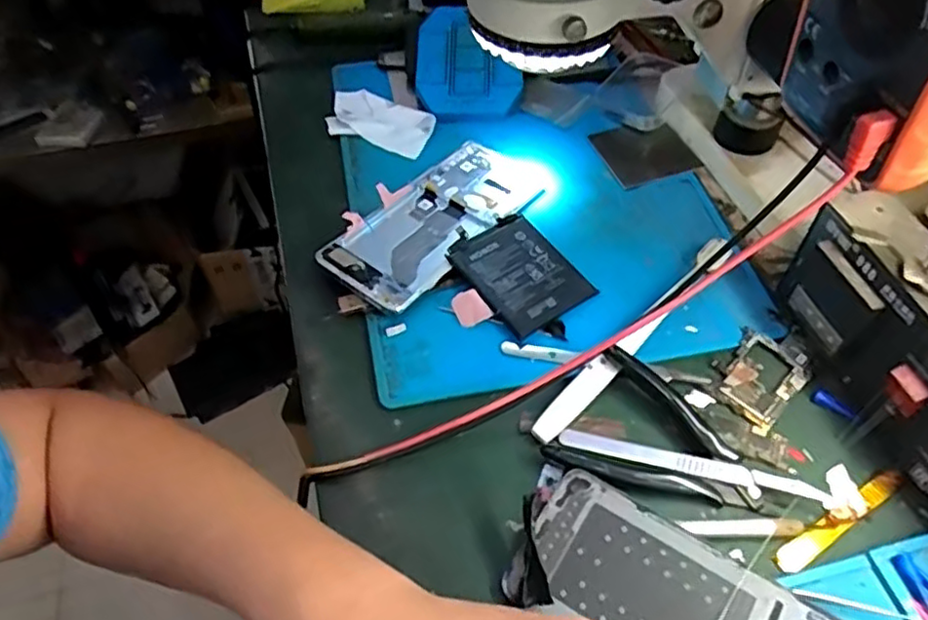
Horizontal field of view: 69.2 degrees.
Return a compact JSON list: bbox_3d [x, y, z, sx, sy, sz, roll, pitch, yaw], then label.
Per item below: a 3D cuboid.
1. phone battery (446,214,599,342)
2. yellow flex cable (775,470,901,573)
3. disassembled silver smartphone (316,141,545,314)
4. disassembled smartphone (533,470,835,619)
[{"bbox_3d":[0.034,-0.026,0.427,0.064,0.007,0.082,-32,66,-24],"label":"phone battery"},{"bbox_3d":[0.187,0.103,0.332,0.086,0.004,0.012,-26,55,-18],"label":"yellow flex cable"},{"bbox_3d":[-0.015,-0.064,0.461,0.069,0.014,0.168,33,59,25],"label":"disassembled silver smartphone"},{"bbox_3d":[0.101,0.137,0.298,0.158,0.010,0.067,29,57,23],"label":"disassembled smartphone"}]

